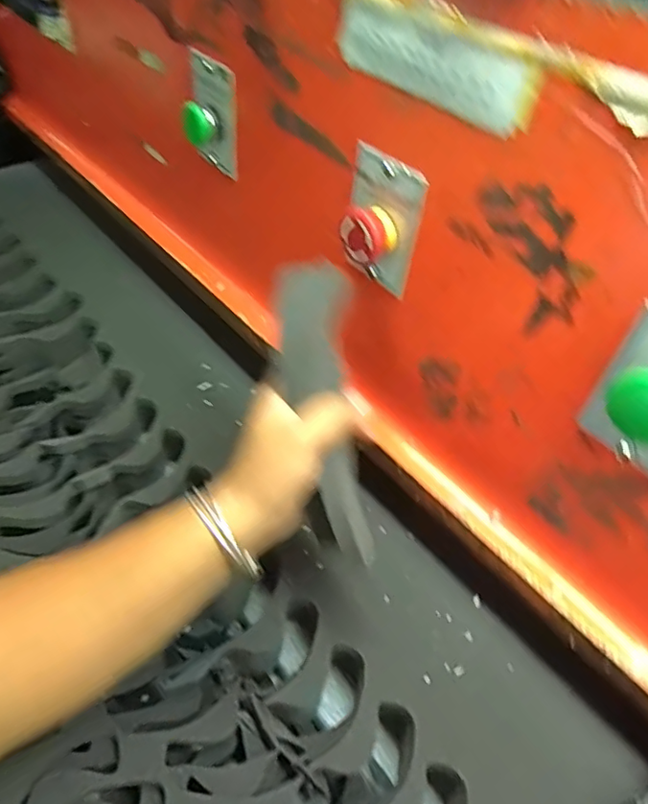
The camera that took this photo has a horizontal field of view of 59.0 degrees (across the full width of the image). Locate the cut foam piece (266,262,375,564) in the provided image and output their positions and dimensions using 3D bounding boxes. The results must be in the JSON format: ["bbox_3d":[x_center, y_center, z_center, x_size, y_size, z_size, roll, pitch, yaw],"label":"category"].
[{"bbox_3d":[0.001,0.007,0.392,0.055,0.047,0.199,-9,79,-11],"label":"cut foam piece"}]

